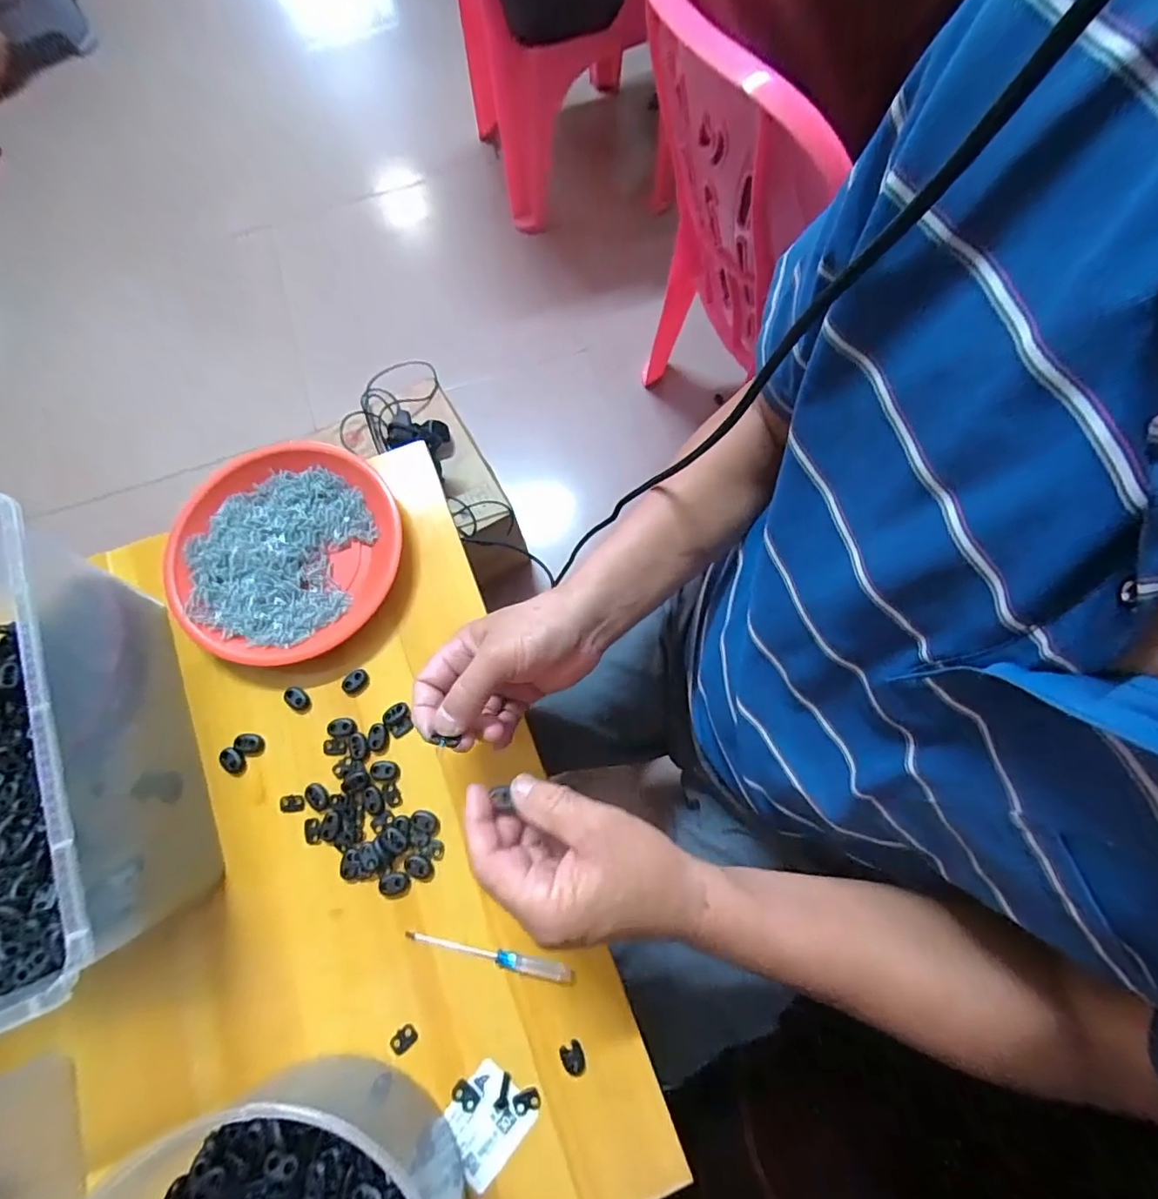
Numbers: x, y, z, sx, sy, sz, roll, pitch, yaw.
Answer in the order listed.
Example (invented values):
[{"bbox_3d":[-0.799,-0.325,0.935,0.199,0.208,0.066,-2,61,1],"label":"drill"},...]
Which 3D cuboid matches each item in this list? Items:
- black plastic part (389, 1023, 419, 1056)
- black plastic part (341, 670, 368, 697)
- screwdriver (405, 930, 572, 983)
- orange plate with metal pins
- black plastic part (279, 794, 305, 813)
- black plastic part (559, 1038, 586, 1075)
[{"bbox_3d":[-0.124,0.310,0.363,0.019,0.004,0.014,-42,78,-9],"label":"black plastic part"},{"bbox_3d":[-0.186,0.069,0.427,0.017,0.004,0.023,43,80,12],"label":"black plastic part"},{"bbox_3d":[-0.066,0.258,0.373,0.123,0.008,0.013,10,75,4],"label":"screwdriver"},{"bbox_3d":[-0.251,-0.042,0.445,0.193,0.024,0.177,0,75,1],"label":"orange plate with metal pins"},{"bbox_3d":[-0.226,0.161,0.404,0.020,0.004,0.012,-4,75,1],"label":"black plastic part"},{"bbox_3d":[-0.004,0.318,0.356,0.016,0.004,0.019,-26,76,-6],"label":"black plastic part"}]

